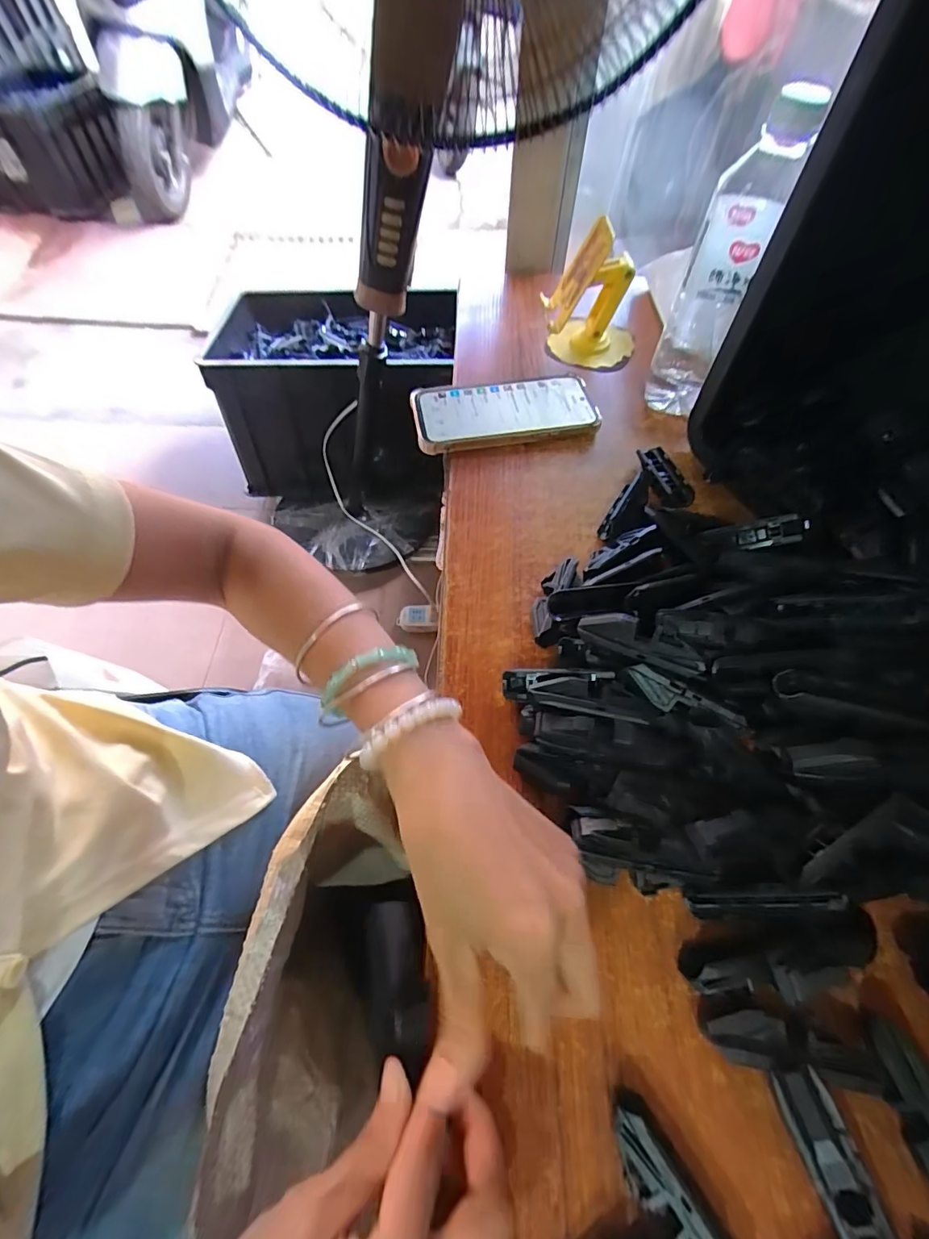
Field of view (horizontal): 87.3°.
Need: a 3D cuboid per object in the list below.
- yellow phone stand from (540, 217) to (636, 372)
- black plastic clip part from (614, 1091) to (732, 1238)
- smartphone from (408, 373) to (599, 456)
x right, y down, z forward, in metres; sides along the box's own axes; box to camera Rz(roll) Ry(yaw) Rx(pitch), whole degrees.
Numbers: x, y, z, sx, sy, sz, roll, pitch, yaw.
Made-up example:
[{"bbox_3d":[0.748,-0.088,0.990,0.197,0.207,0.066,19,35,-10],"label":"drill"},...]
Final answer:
[{"bbox_3d":[0.129,-0.320,0.486,0.102,0.103,0.072,13,60,7],"label":"yellow phone stand"},{"bbox_3d":[0.086,0.237,0.197,0.022,0.023,0.069,-31,65,-17],"label":"black plastic clip part"},{"bbox_3d":[0.038,-0.193,0.457,0.166,0.017,0.079,-9,60,-6],"label":"smartphone"}]

